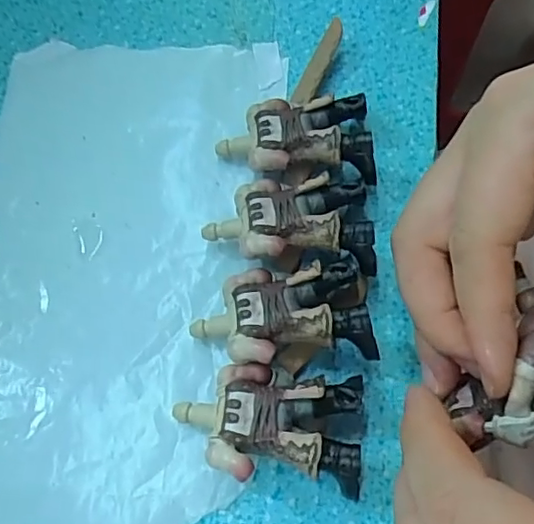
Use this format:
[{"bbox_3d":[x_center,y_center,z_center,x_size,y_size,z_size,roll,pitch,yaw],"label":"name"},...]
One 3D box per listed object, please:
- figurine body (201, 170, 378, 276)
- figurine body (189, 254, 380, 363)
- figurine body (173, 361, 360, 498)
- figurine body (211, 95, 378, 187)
[{"bbox_3d":[0.008,-0.014,0.212,0.059,0.022,0.033,3,67,3],"label":"figurine body"},{"bbox_3d":[0.005,0.018,0.199,0.058,0.022,0.033,-5,67,-1],"label":"figurine body"},{"bbox_3d":[0.001,0.052,0.187,0.057,0.021,0.035,5,67,4],"label":"figurine body"},{"bbox_3d":[0.011,-0.047,0.227,0.058,0.020,0.032,1,67,2],"label":"figurine body"}]

